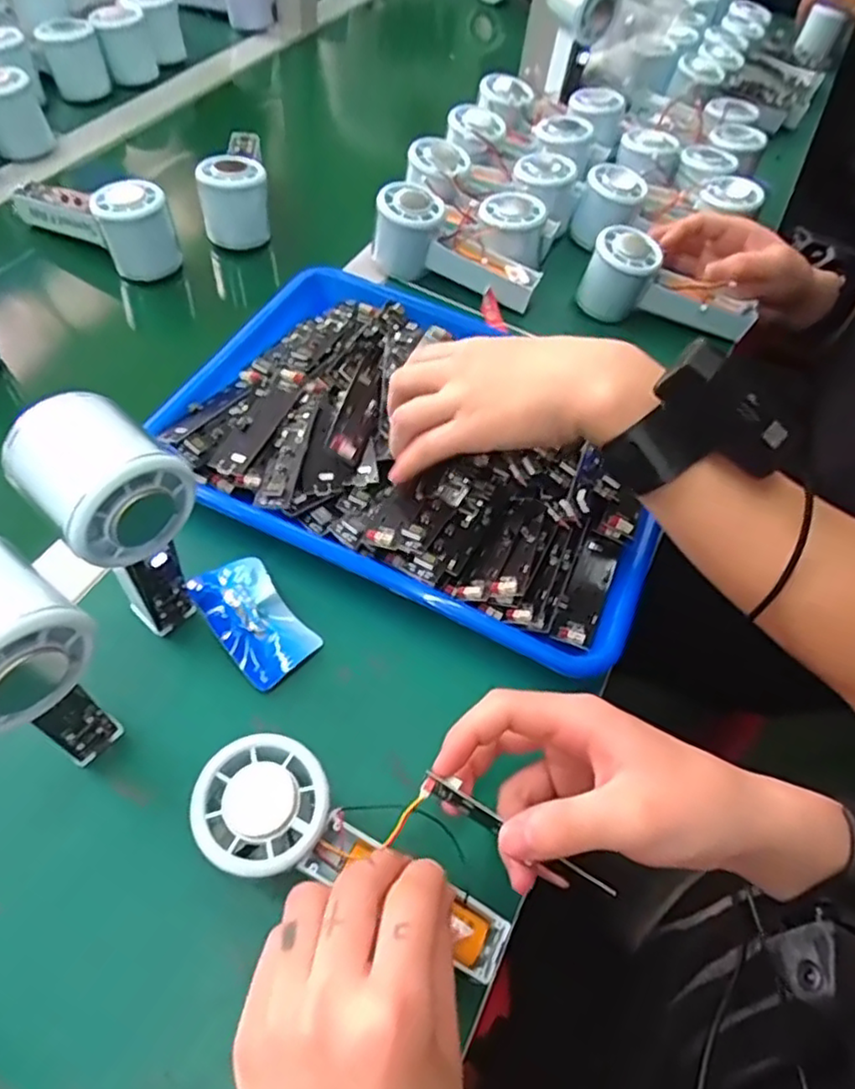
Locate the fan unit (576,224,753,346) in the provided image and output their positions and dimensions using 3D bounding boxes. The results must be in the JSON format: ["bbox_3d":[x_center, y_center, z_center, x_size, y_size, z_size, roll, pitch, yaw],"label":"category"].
[{"bbox_3d":[0.207,-0.216,0.563,0.147,0.063,0.051,20,57,8],"label":"fan unit"}]

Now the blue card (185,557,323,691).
[{"bbox_3d":[-0.104,0.041,0.389,0.045,0.011,0.085,-35,67,-21],"label":"blue card"}]

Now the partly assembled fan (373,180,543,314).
[{"bbox_3d":[0.028,-0.260,0.566,0.146,0.057,0.054,20,57,7],"label":"partly assembled fan"}]

